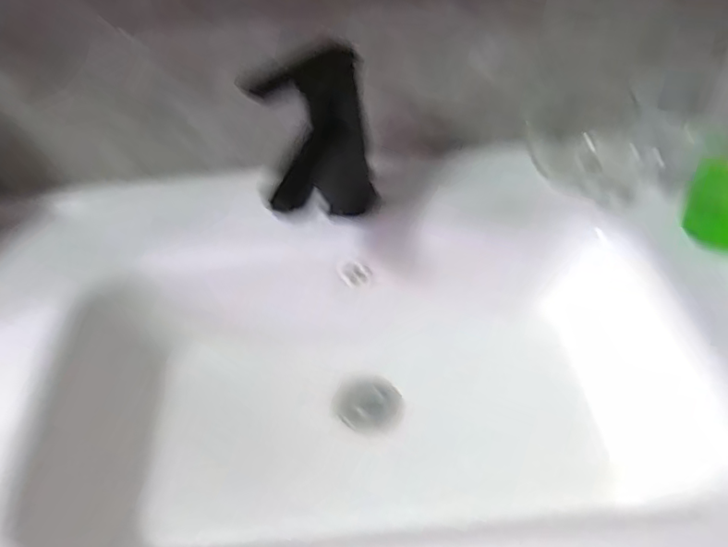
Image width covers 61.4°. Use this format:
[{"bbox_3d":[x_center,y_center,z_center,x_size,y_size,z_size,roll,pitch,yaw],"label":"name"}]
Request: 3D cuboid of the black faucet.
[{"bbox_3d":[-0.049,-0.104,0.561,0.078,0.182,0.164,19,48,22],"label":"black faucet"}]

